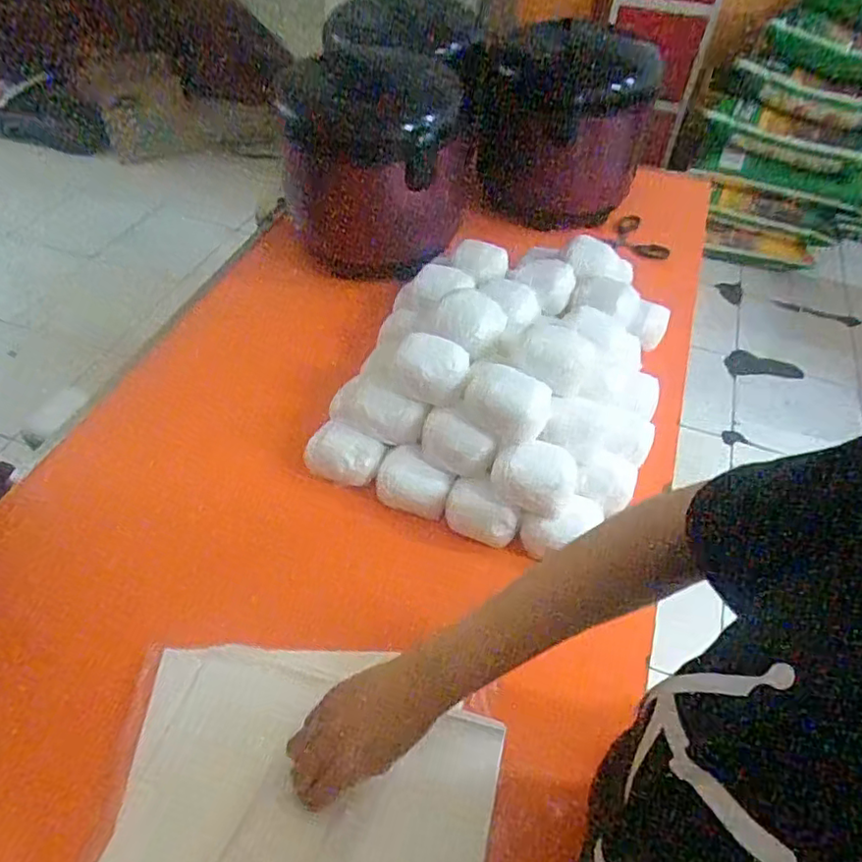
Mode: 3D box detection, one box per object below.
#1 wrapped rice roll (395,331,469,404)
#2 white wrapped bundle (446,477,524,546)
[{"bbox_3d":[0.001,-0.060,0.592,0.075,0.045,0.059,15,52,10],"label":"wrapped rice roll"},{"bbox_3d":[0.050,0.079,0.586,0.072,0.046,0.034,22,54,15],"label":"white wrapped bundle"}]

